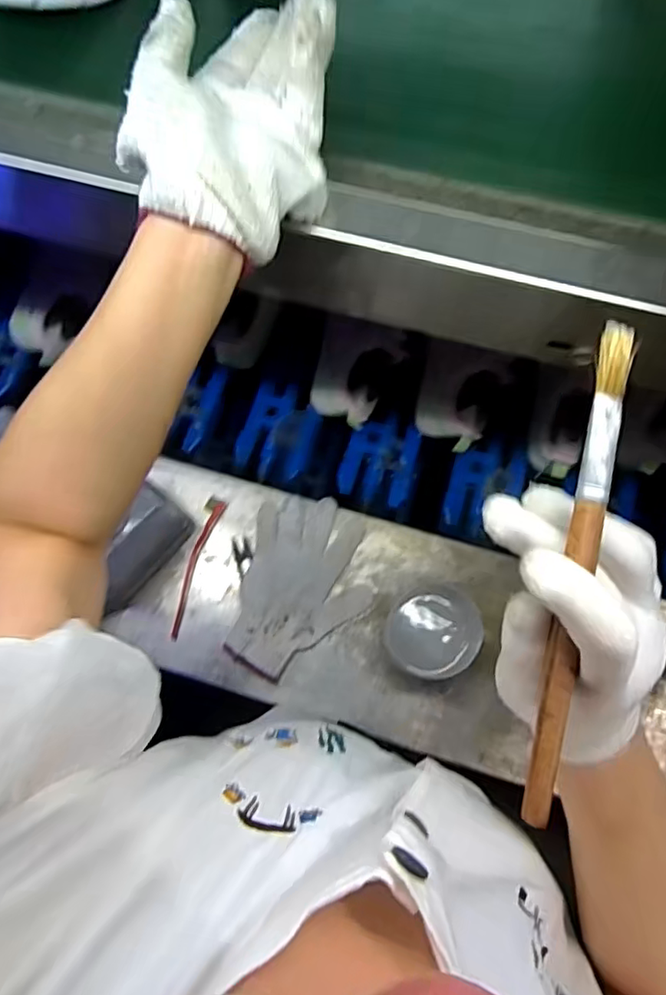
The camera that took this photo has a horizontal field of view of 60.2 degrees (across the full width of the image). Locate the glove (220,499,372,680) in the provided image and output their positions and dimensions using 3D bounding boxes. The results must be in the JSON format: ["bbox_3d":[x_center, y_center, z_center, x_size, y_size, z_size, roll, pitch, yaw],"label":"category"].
[{"bbox_3d":[-0.030,0.101,0.657,0.142,0.017,0.201,10,74,4],"label":"glove"}]

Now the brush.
[{"bbox_3d":[0.093,0.030,0.219,0.013,0.006,0.191,10,92,3],"label":"brush"}]

